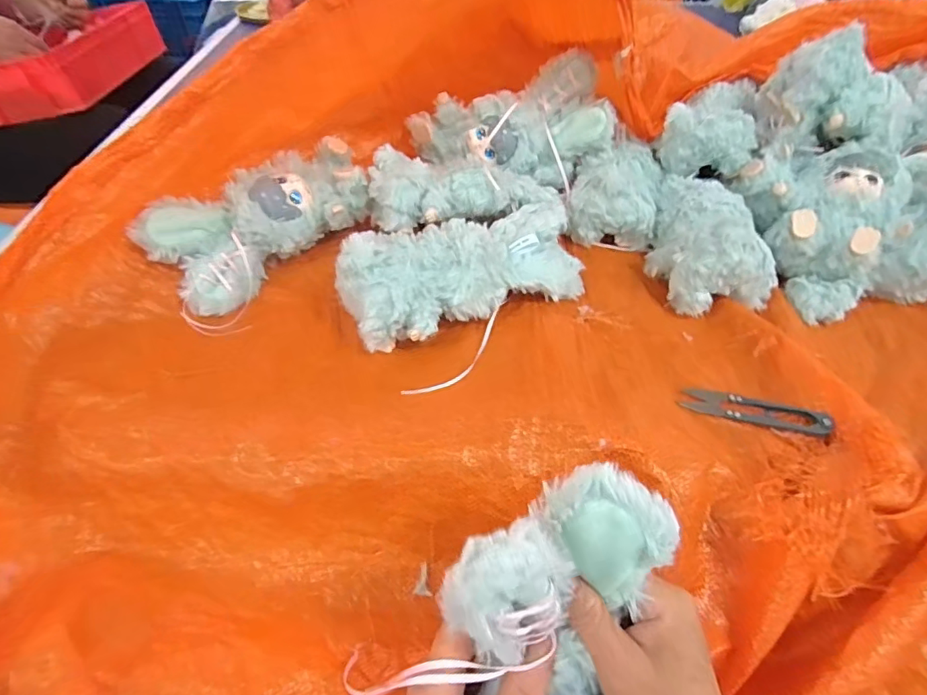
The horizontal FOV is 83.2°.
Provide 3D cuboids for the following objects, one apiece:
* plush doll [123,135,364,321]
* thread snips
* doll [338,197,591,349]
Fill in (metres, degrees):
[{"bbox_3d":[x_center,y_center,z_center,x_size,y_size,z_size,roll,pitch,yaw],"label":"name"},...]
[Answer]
[{"bbox_3d":[-0.190,-0.123,0.512,0.094,0.070,0.218,33,54,25],"label":"plush doll"},{"bbox_3d":[0.224,0.049,0.404,0.102,0.011,0.025,11,46,26],"label":"thread snips"},{"bbox_3d":[0.006,-0.071,0.463,0.223,0.077,0.086,-21,51,-20],"label":"doll"}]

